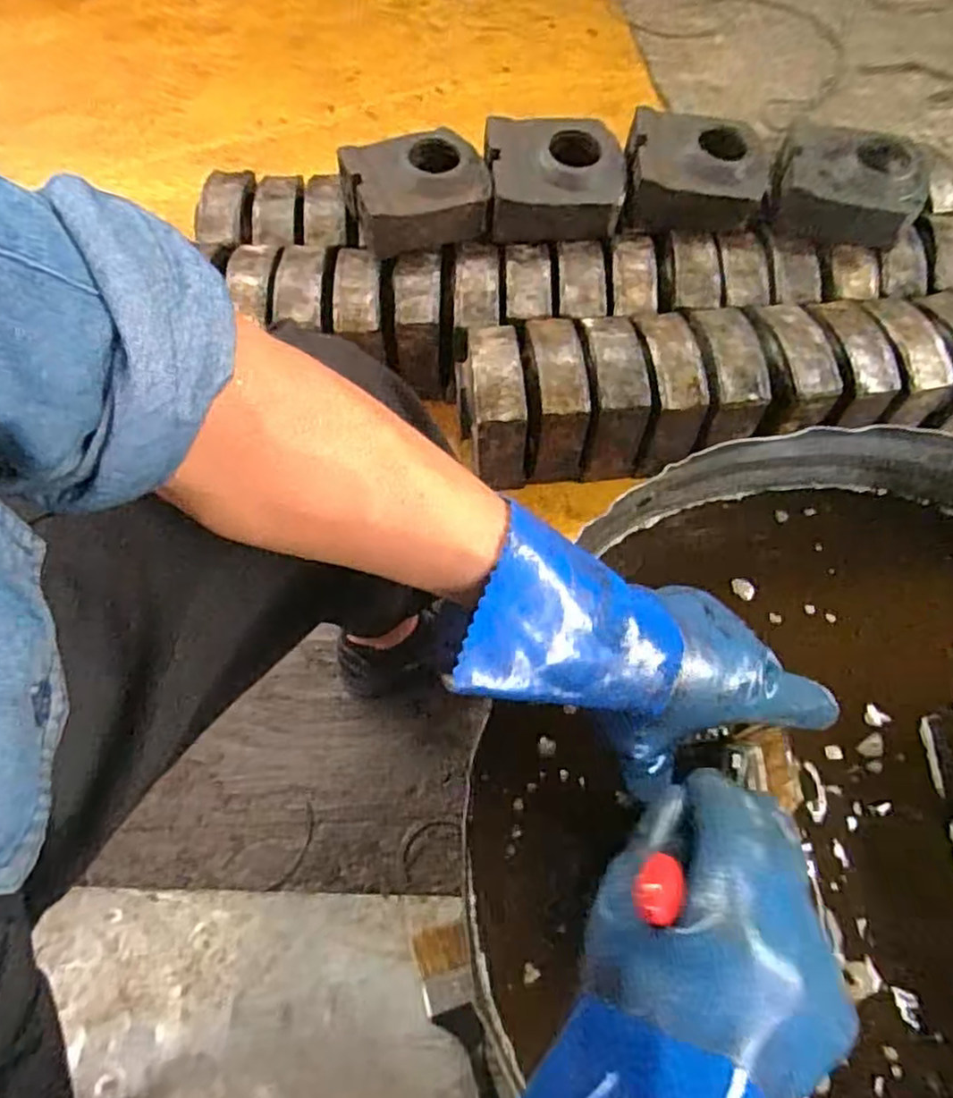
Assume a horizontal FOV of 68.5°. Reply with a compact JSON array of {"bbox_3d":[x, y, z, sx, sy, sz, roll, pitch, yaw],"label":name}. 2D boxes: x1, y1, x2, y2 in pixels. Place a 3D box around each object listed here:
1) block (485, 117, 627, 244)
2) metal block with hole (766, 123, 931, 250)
[{"bbox_3d":[0.108,-0.522,0.985,0.184,0.078,0.169,-1,63,0],"label":"block"},{"bbox_3d":[0.522,-0.514,0.987,0.199,0.076,0.150,14,64,7],"label":"metal block with hole"}]

